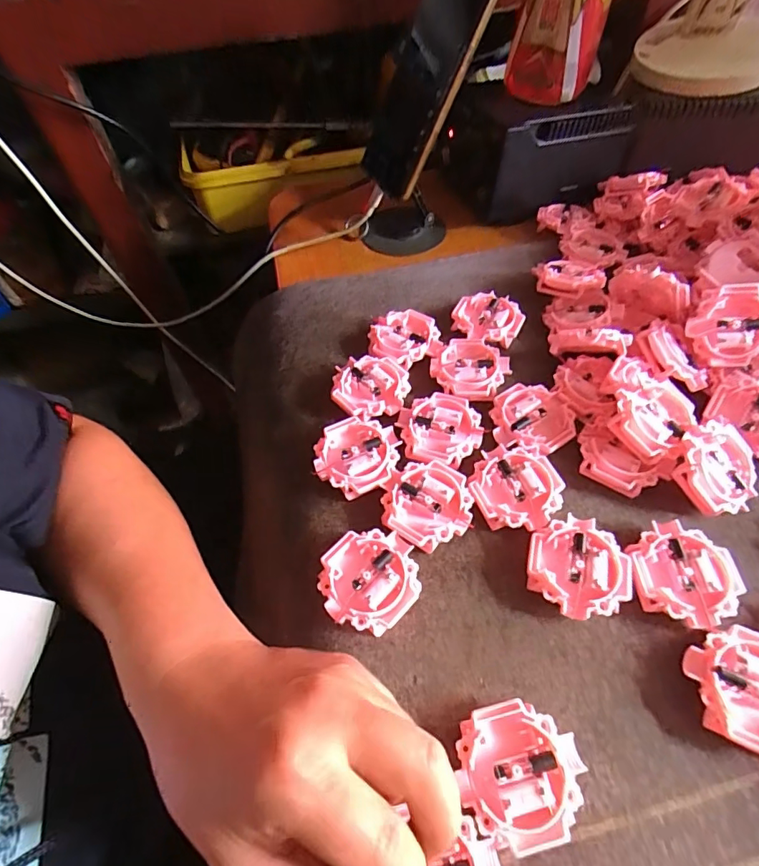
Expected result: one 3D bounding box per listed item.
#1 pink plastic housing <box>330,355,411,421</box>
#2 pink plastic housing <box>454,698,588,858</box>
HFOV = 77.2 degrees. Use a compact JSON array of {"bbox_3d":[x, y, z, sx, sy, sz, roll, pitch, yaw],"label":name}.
[{"bbox_3d":[-0.007,-0.030,0.339,0.051,0.017,0.052,-1,59,1],"label":"pink plastic housing"},{"bbox_3d":[0.062,0.150,0.212,0.053,0.014,0.052,-11,55,-5],"label":"pink plastic housing"}]

